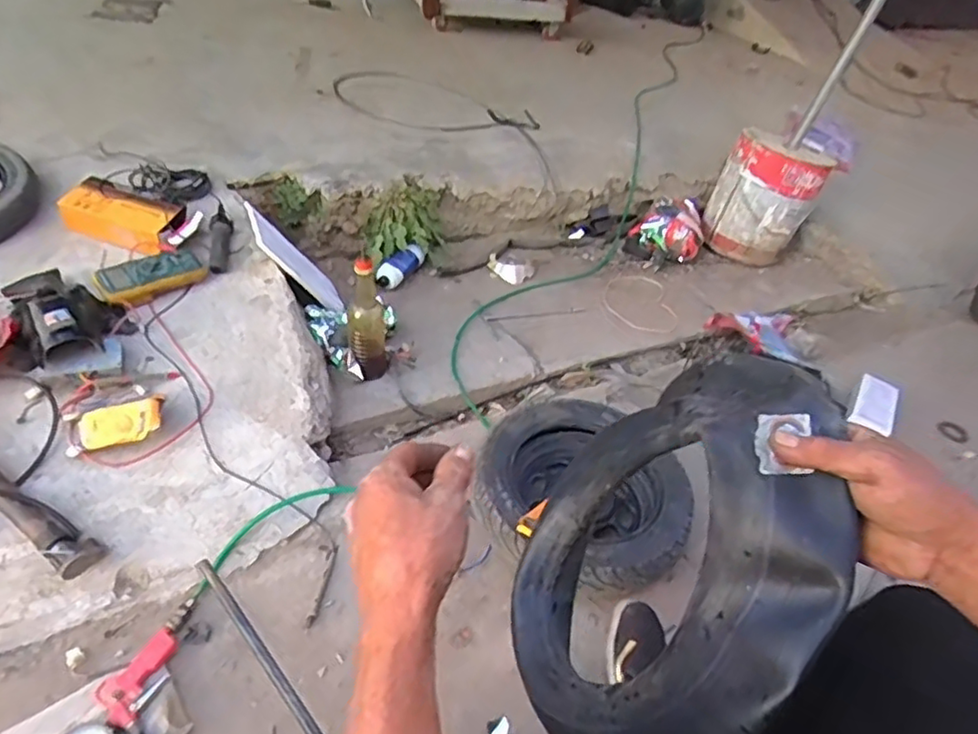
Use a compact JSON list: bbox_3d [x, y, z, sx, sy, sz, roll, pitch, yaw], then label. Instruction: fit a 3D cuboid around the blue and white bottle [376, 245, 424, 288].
[{"bbox_3d":[-0.228,-0.264,1.650,0.064,0.052,0.159,22,41,14],"label":"blue and white bottle"}]

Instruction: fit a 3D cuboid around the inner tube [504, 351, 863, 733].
[{"bbox_3d":[0.129,0.171,0.551,0.071,0.359,0.324,22,59,-18],"label":"inner tube"}]

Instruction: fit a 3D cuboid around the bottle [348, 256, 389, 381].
[{"bbox_3d":[-0.239,-0.090,1.267,0.078,0.261,0.068,-1,41,-14],"label":"bottle"}]

